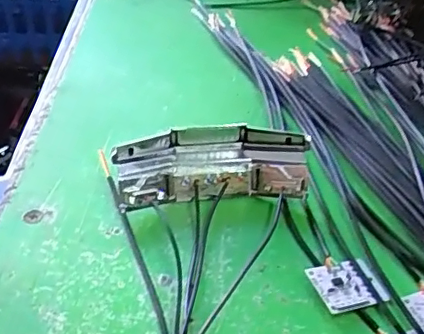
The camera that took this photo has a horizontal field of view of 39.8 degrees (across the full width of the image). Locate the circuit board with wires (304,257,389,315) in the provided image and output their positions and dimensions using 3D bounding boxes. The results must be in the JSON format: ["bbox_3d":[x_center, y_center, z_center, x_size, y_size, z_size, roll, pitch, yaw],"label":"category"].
[{"bbox_3d":[0.061,0.053,0.266,0.031,0.006,0.026,-14,43,-17],"label":"circuit board with wires"}]

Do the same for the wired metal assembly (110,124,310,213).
[{"bbox_3d":[0.000,0.001,0.305,0.097,0.029,0.034,-4,41,-6],"label":"wired metal assembly"}]

